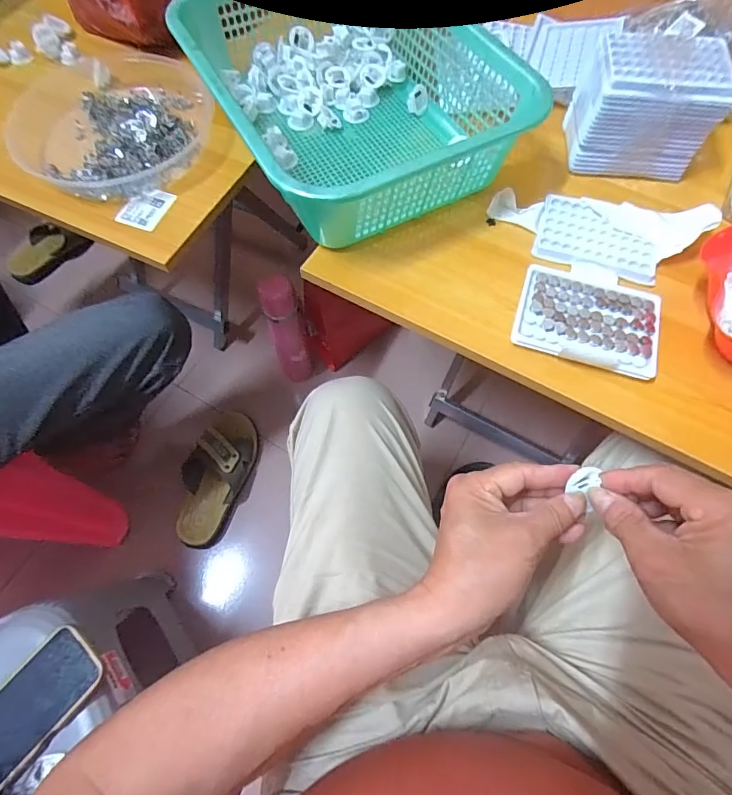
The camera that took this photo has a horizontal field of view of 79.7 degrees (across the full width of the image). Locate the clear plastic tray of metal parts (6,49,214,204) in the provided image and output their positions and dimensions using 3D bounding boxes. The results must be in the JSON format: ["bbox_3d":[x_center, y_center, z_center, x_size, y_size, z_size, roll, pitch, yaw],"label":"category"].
[{"bbox_3d":[-0.311,-0.353,0.544,0.214,0.038,0.253,-6,70,0],"label":"clear plastic tray of metal parts"}]

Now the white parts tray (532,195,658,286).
[{"bbox_3d":[0.251,-0.174,0.475,0.124,0.008,0.092,18,72,9],"label":"white parts tray"}]

